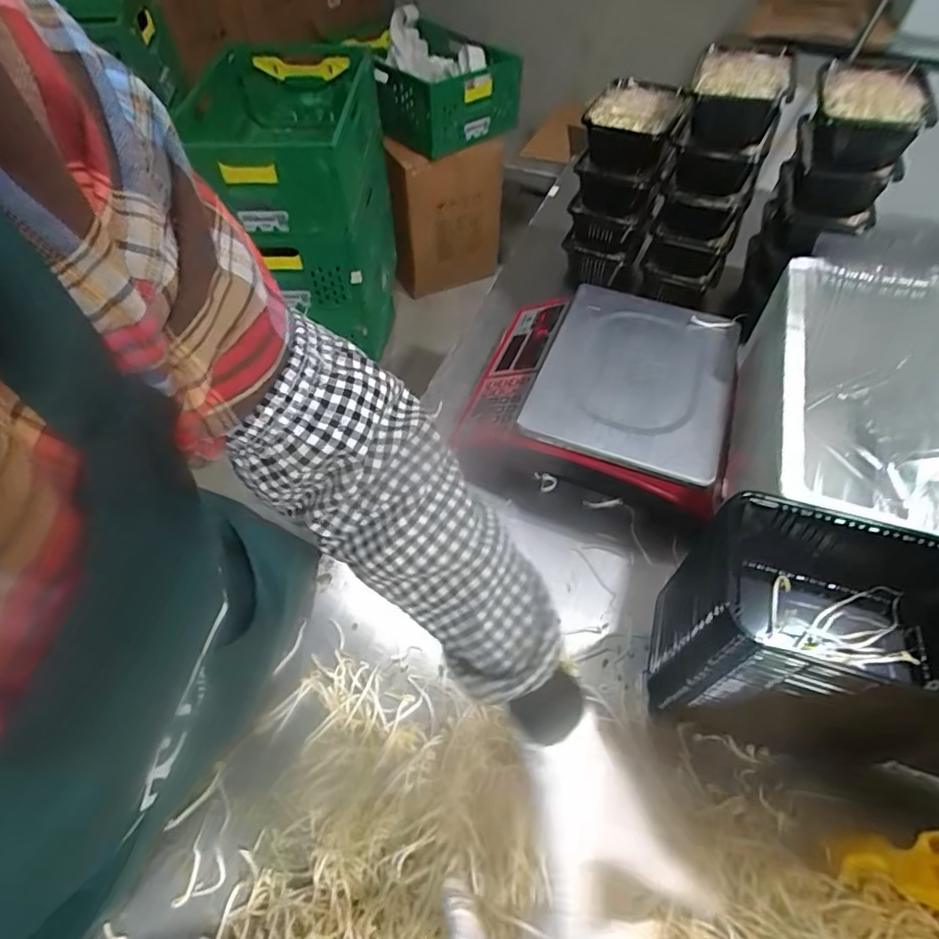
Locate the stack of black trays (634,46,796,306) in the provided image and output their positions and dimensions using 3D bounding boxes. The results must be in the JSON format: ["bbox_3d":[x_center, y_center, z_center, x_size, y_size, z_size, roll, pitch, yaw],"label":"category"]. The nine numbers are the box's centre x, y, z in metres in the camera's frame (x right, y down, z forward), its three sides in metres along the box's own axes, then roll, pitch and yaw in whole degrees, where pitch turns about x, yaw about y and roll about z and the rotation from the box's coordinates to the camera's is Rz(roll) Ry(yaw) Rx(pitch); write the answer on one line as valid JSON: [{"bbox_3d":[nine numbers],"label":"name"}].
[{"bbox_3d":[0.335,-0.399,0.788,0.118,0.313,0.158,14,54,9],"label":"stack of black trays"}]

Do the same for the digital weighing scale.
[{"bbox_3d":[0.160,-0.084,0.702,0.291,0.125,0.315,16,55,10],"label":"digital weighing scale"}]

